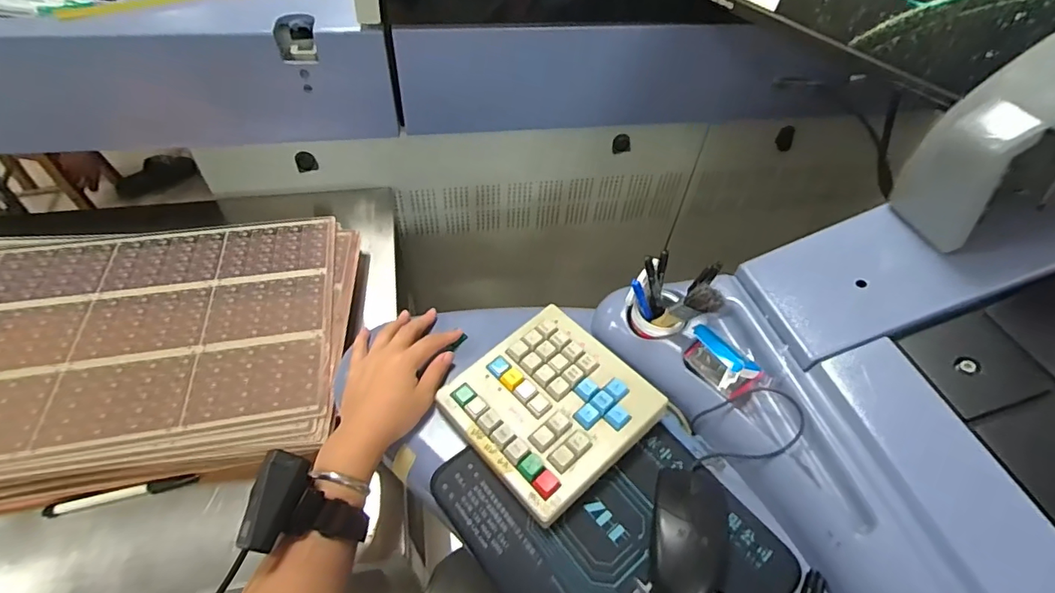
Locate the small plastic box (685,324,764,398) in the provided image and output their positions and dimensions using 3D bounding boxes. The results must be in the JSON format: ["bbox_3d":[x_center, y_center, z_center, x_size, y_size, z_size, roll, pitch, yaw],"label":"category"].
[{"bbox_3d":[0.182,0.062,0.473,0.041,0.036,0.070,-35,60,-29],"label":"small plastic box"}]

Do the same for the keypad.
[{"bbox_3d":[0.022,0.097,0.478,0.162,0.029,0.160,-32,59,-27],"label":"keypad"}]

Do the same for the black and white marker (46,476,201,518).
[{"bbox_3d":[-0.426,0.209,0.534,0.138,0.011,0.011,-10,51,-12],"label":"black and white marker"}]

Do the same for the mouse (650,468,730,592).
[{"bbox_3d":[0.133,0.198,0.408,0.065,0.029,0.105,13,50,7],"label":"mouse"}]

